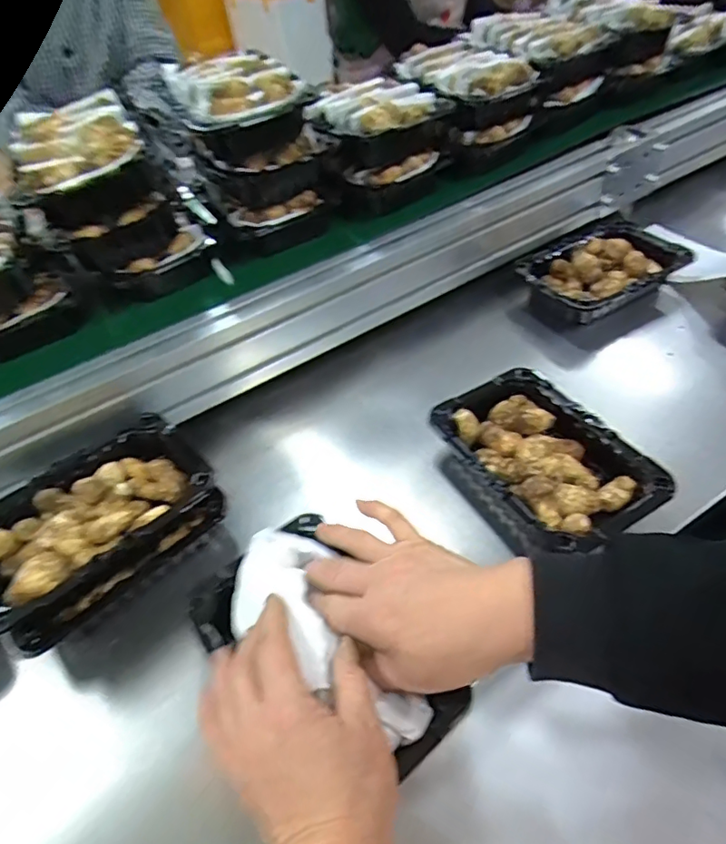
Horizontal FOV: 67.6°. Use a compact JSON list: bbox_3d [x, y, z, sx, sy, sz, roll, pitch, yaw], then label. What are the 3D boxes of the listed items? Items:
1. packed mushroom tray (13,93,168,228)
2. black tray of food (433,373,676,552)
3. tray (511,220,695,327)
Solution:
[{"bbox_3d":[-0.250,-0.240,0.503,0.112,0.067,0.160,-22,48,-13],"label":"packed mushroom tray"},{"bbox_3d":[0.158,0.035,0.484,0.128,0.046,0.186,-27,50,-18],"label":"black tray of food"},{"bbox_3d":[0.294,-0.185,0.664,0.188,0.043,0.133,-31,51,-21],"label":"tray"}]

